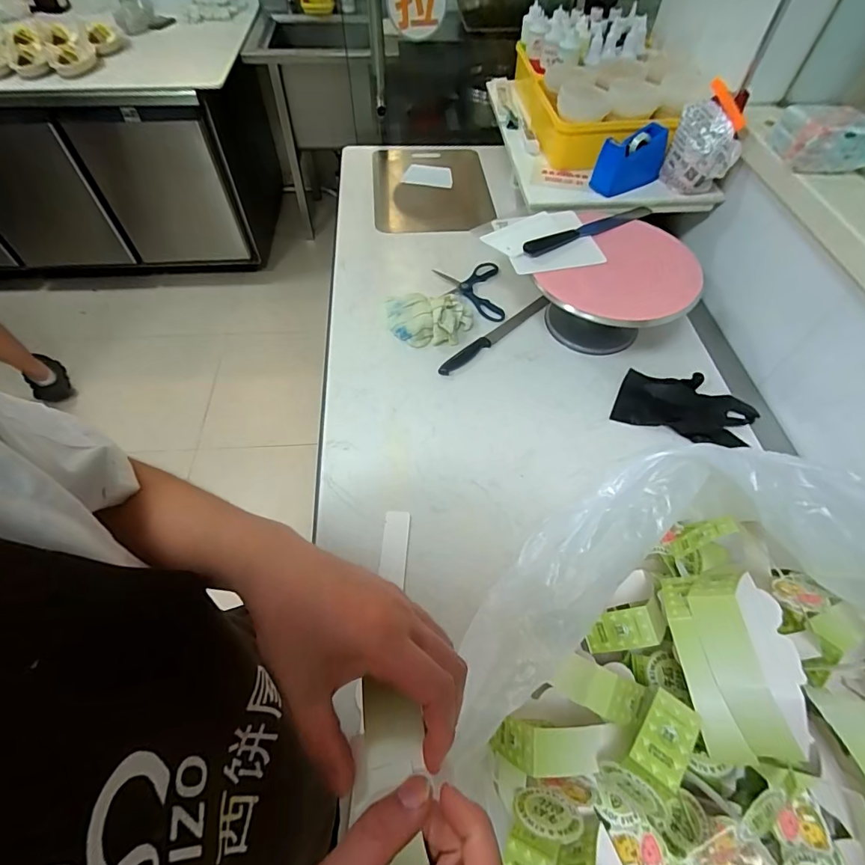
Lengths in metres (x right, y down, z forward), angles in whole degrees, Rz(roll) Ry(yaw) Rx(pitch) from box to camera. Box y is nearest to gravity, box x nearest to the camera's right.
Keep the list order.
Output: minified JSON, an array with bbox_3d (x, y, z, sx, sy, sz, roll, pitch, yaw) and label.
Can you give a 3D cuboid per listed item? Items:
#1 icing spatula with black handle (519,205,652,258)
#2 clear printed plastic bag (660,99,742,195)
[{"bbox_3d":[0.302,-0.384,0.851,0.327,0.021,0.034,-28,61,-18],"label":"icing spatula with black handle"},{"bbox_3d":[0.496,-0.520,0.828,0.117,0.143,0.034,26,29,29],"label":"clear printed plastic bag"}]

